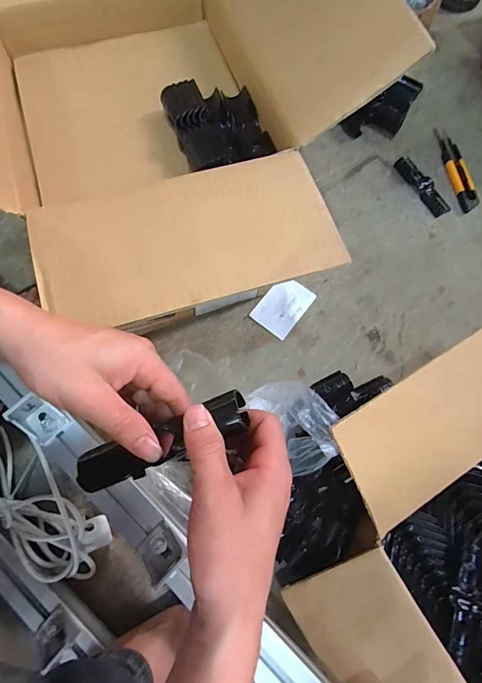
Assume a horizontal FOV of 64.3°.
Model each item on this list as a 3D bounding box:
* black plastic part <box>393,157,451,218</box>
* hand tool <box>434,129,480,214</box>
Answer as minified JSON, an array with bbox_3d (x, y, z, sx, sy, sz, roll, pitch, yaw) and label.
[{"bbox_3d":[0.330,-0.284,0.695,0.036,0.017,0.130,-28,74,-10],"label":"black plastic part"},{"bbox_3d":[0.397,-0.315,0.704,0.035,0.010,0.173,-7,72,-3],"label":"hand tool"}]

